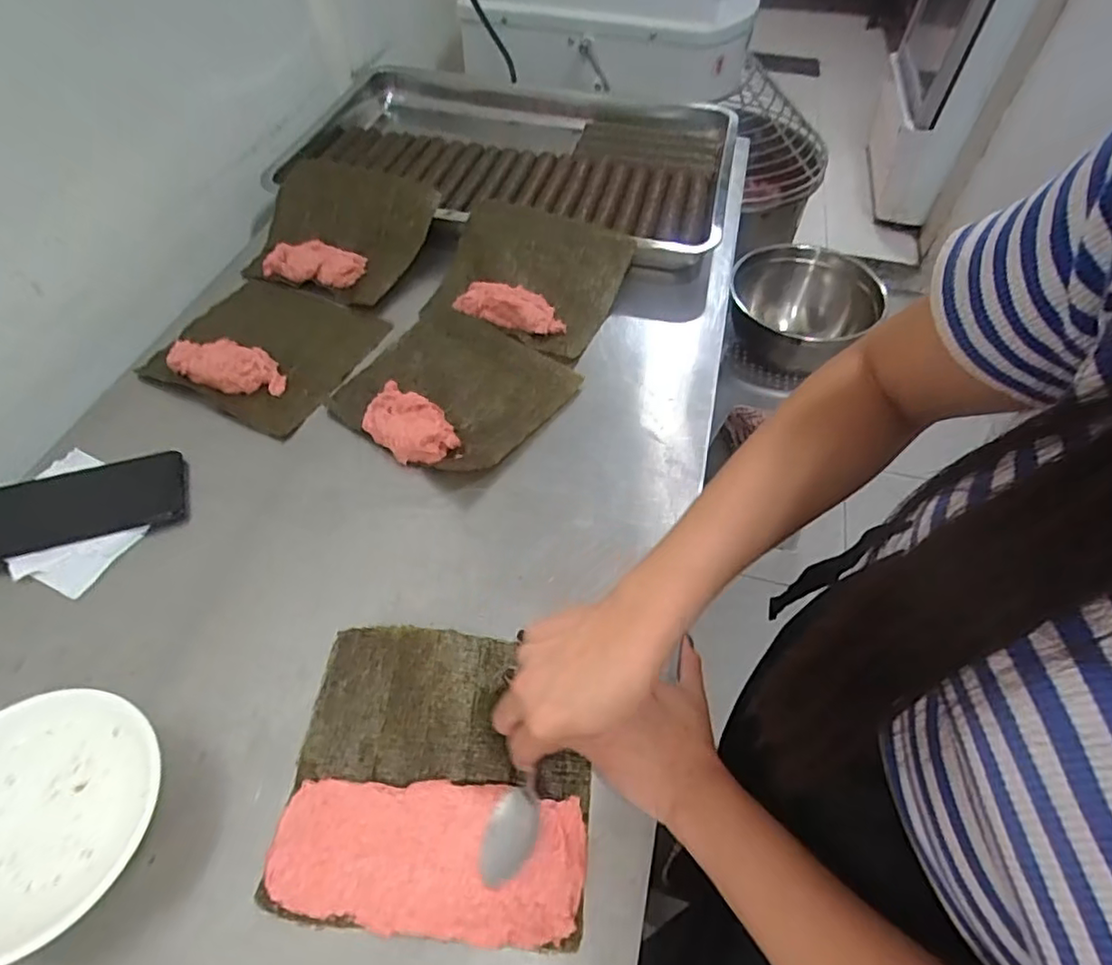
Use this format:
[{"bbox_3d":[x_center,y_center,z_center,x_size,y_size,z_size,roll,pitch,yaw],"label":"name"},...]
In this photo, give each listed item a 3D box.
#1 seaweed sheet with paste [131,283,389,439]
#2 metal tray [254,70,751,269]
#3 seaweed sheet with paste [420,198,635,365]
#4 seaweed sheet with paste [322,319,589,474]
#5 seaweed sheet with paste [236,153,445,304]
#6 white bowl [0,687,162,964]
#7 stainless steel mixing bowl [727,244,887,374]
[{"bbox_3d":[-0.314,-0.156,0.657,0.202,0.031,0.183,22,57,15],"label":"seaweed sheet with paste"},{"bbox_3d":[-0.078,-0.467,0.899,0.634,0.096,0.418,11,55,7],"label":"metal tray"},{"bbox_3d":[-0.035,-0.239,0.707,0.201,0.052,0.177,21,57,14],"label":"seaweed sheet with paste"},{"bbox_3d":[-0.108,-0.099,0.616,0.206,0.032,0.183,31,59,20],"label":"seaweed sheet with paste"},{"bbox_3d":[-0.264,-0.312,0.748,0.195,0.066,0.180,20,56,13],"label":"seaweed sheet with paste"},{"bbox_3d":[-0.316,0.207,0.377,0.129,0.054,0.140,0,54,-1],"label":"white bowl"},{"bbox_3d":[0.461,-0.309,1.166,0.245,0.146,0.248,9,54,5],"label":"stainless steel mixing bowl"}]

